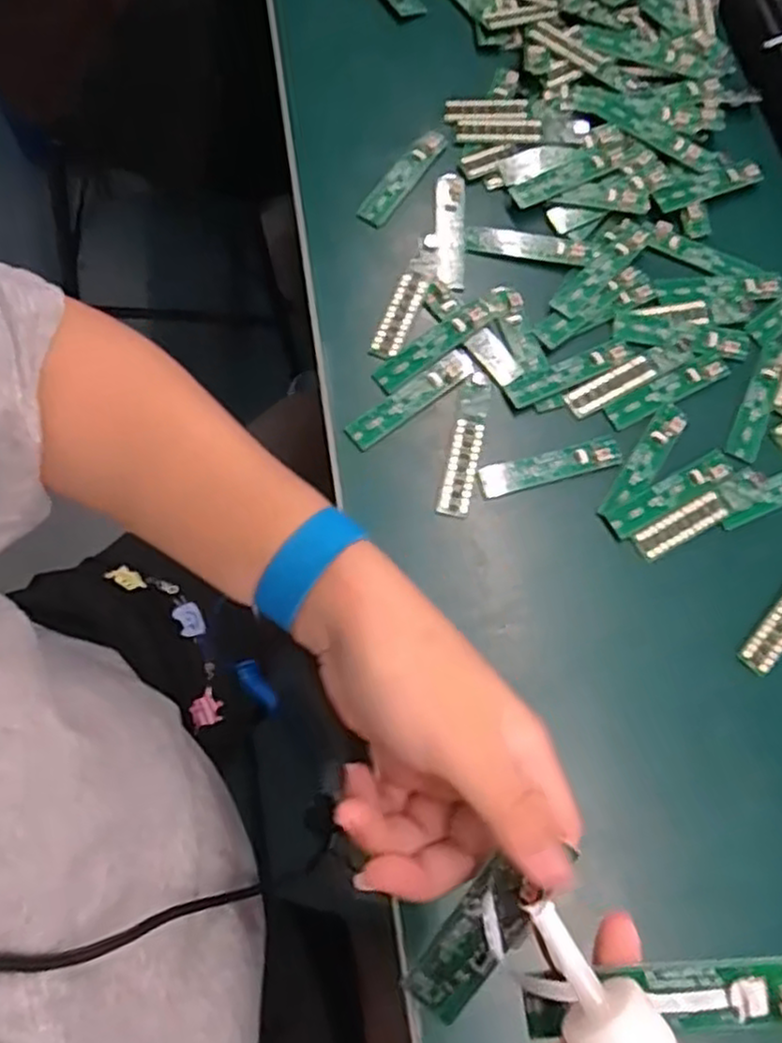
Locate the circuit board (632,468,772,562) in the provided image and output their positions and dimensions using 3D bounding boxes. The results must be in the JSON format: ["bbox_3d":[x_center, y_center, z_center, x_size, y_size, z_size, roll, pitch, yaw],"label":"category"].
[{"bbox_3d":[0.177,-0.005,0.411,0.088,0.004,0.019,-26,76,-13],"label":"circuit board"}]

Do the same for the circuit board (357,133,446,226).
[{"bbox_3d":[0.009,-0.223,0.470,0.019,0.004,0.086,32,72,5],"label":"circuit board"}]

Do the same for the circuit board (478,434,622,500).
[{"bbox_3d":[0.091,-0.031,0.415,0.084,0.004,0.018,-14,74,-10],"label":"circuit board"}]

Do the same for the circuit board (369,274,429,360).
[{"bbox_3d":[0.005,-0.124,0.438,0.017,0.004,0.060,23,71,2],"label":"circuit board"}]

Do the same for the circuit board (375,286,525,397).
[{"bbox_3d":[0.036,-0.110,0.433,0.105,0.006,0.019,-33,78,-15],"label":"circuit board"}]

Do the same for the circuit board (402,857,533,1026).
[{"bbox_3d":[0.028,0.147,0.253,0.022,0.004,0.059,36,103,17],"label":"circuit board"}]

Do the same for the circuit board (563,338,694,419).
[{"bbox_3d":[0.144,-0.088,0.435,0.088,0.004,0.017,-27,77,-14],"label":"circuit board"}]

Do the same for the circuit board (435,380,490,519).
[{"bbox_3d":[0.043,-0.043,0.412,0.018,0.007,0.082,14,71,-1],"label":"circuit board"}]

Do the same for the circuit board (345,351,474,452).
[{"bbox_3d":[0.013,-0.071,0.421,0.085,0.004,0.017,-36,79,-15],"label":"circuit board"}]

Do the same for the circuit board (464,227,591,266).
[{"bbox_3d":[0.086,-0.173,0.458,0.078,0.006,0.018,11,71,-2],"label":"circuit board"}]

